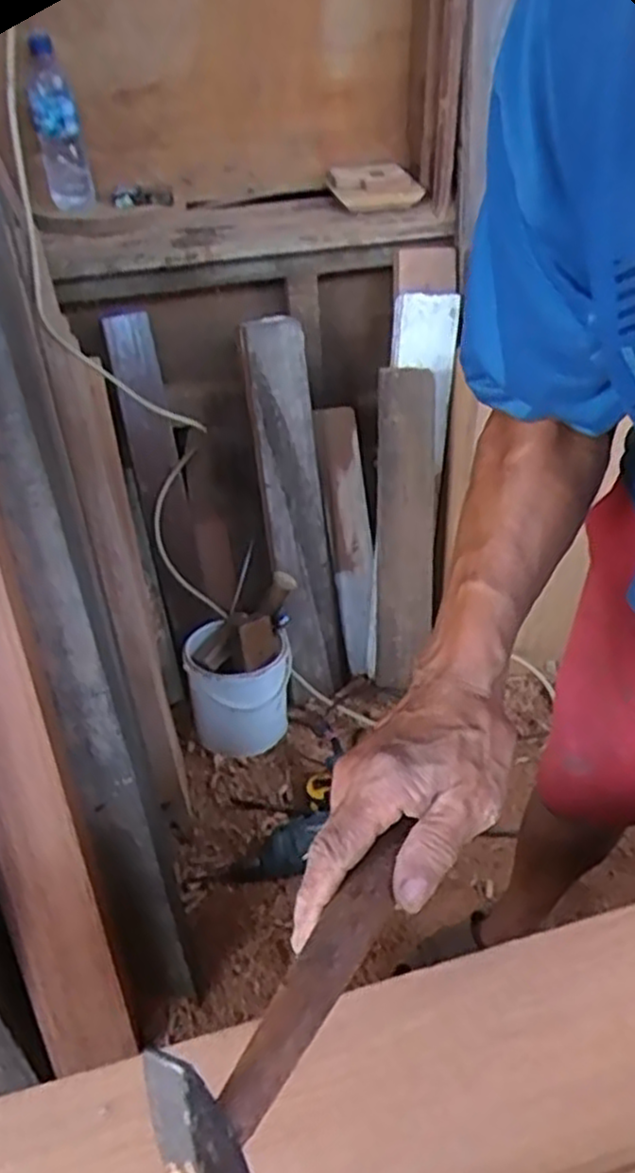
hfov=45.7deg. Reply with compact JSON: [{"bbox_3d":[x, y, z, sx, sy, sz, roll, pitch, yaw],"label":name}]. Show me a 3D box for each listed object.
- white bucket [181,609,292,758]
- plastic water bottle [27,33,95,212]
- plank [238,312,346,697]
[{"bbox_3d":[-0.140,0.180,1.380,0.188,0.277,0.181,-1,42,1],"label":"white bucket"},{"bbox_3d":[-0.466,-0.829,1.346,0.081,0.279,0.089,-11,12,-4],"label":"plastic water bottle"},{"bbox_3d":[-0.038,-0.131,1.366,0.114,0.682,0.074,-9,13,-3],"label":"plank"}]

